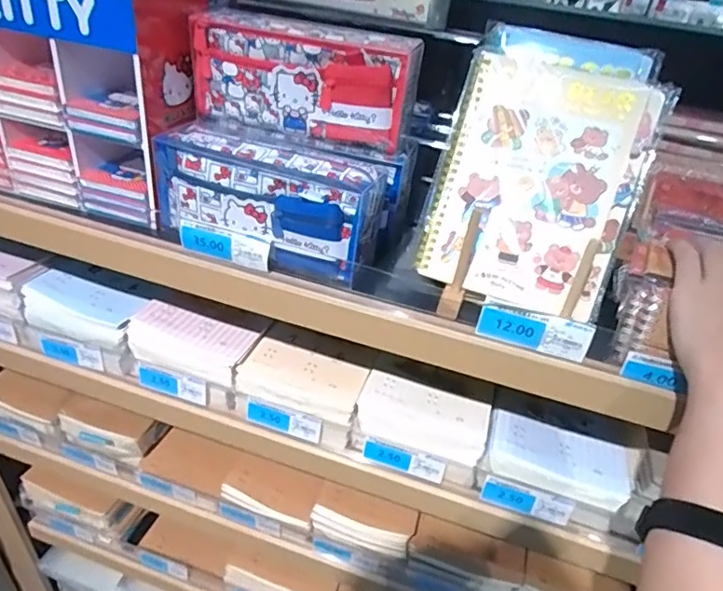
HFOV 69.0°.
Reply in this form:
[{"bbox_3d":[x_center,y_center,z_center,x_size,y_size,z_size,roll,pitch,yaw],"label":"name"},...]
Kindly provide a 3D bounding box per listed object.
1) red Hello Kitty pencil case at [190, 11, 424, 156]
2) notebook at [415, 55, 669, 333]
[{"bbox_3d":[-0.057,-0.223,0.546,0.222,0.103,0.056,14,35,9],"label":"red Hello Kitty pencil case"},{"bbox_3d":[0.152,-0.099,0.476,0.159,0.211,0.022,19,6,13],"label":"notebook"}]

